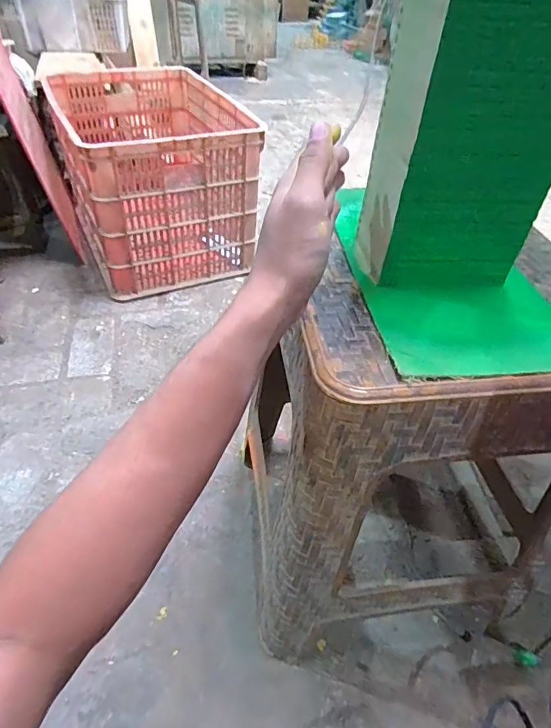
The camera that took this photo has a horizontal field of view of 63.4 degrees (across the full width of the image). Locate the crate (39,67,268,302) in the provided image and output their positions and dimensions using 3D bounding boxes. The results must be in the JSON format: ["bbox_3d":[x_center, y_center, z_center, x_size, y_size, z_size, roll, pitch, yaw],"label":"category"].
[{"bbox_3d":[-0.348,-0.547,1.278,0.440,0.378,0.643,-17,47,-20],"label":"crate"}]

